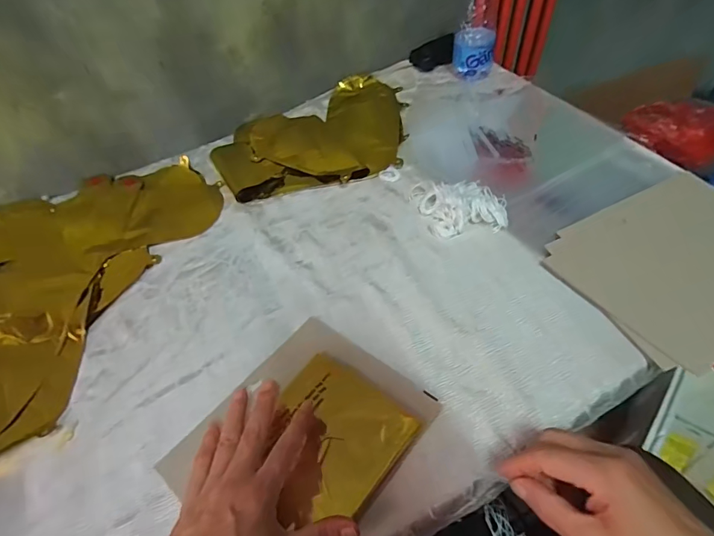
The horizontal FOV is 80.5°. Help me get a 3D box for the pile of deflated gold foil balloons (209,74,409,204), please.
[{"bbox_3d":[-0.051,-0.196,0.644,0.314,0.024,0.228,-26,54,-16],"label":"pile of deflated gold foil balloons"}]

